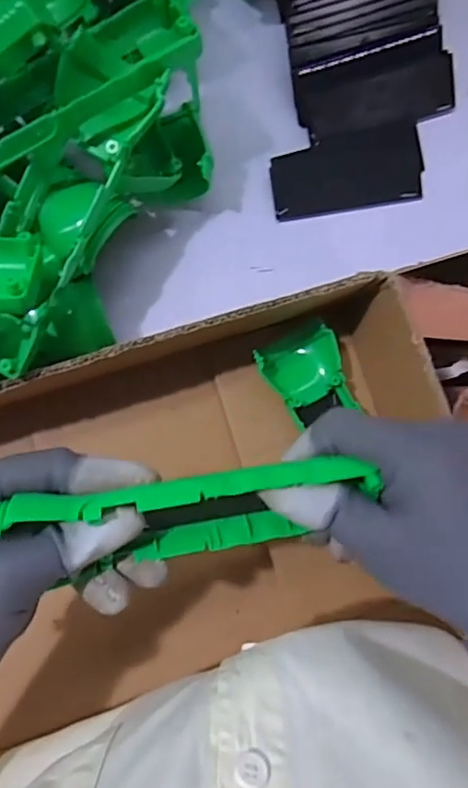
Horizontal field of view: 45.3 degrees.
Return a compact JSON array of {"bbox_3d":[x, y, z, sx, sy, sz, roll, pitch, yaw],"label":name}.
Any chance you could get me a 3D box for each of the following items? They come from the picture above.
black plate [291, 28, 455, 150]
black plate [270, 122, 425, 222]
[{"bbox_3d":[0.083,-0.178,0.330,0.093,0.008,0.040,-17,111,-1],"label":"black plate"},{"bbox_3d":[0.068,-0.133,0.337,0.092,0.005,0.044,-10,92,-5],"label":"black plate"}]

